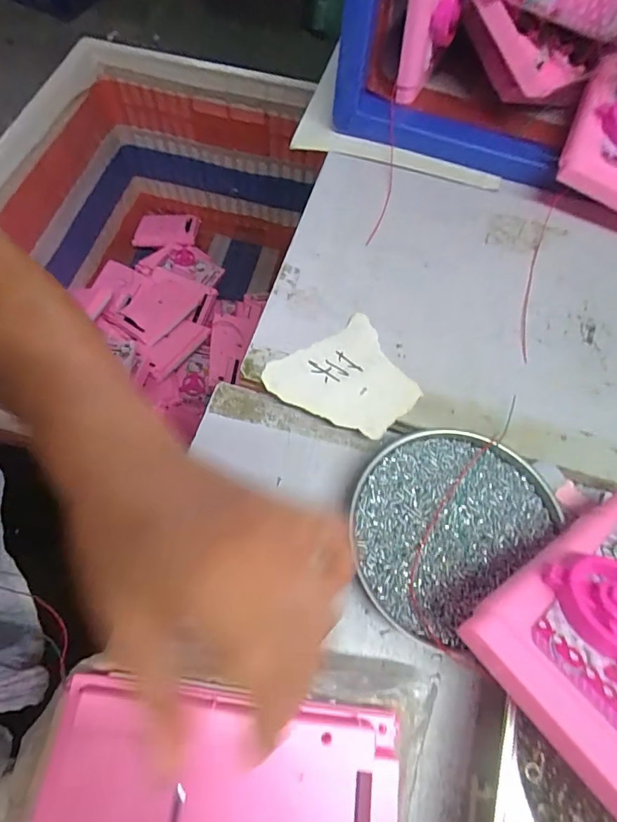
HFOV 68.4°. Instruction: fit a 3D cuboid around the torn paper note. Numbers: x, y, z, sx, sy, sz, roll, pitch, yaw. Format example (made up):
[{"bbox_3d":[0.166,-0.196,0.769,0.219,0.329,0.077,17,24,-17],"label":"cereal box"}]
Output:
[{"bbox_3d":[0.027,-0.020,0.332,0.094,0.004,0.086,-32,71,-15],"label":"torn paper note"}]

